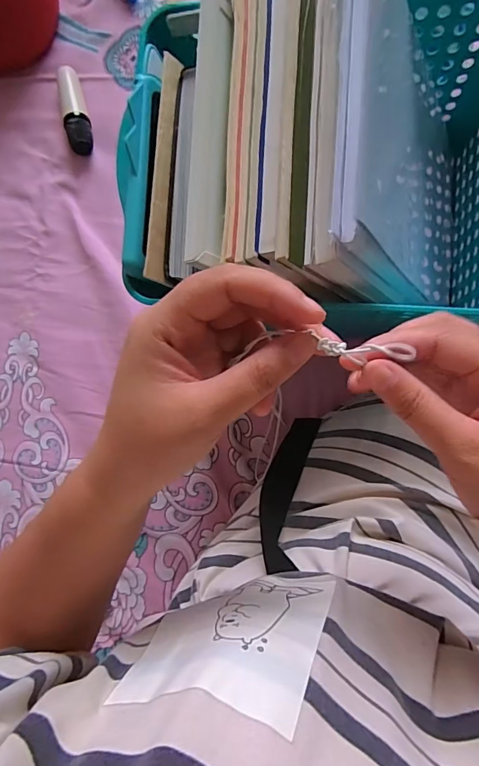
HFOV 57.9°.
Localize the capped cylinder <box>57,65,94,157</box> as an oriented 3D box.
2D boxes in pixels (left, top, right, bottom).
[{"bbox_3d":[-0.231,-0.383,0.605,0.033,0.033,0.126,-13,83,7],"label":"capped cylinder"}]

